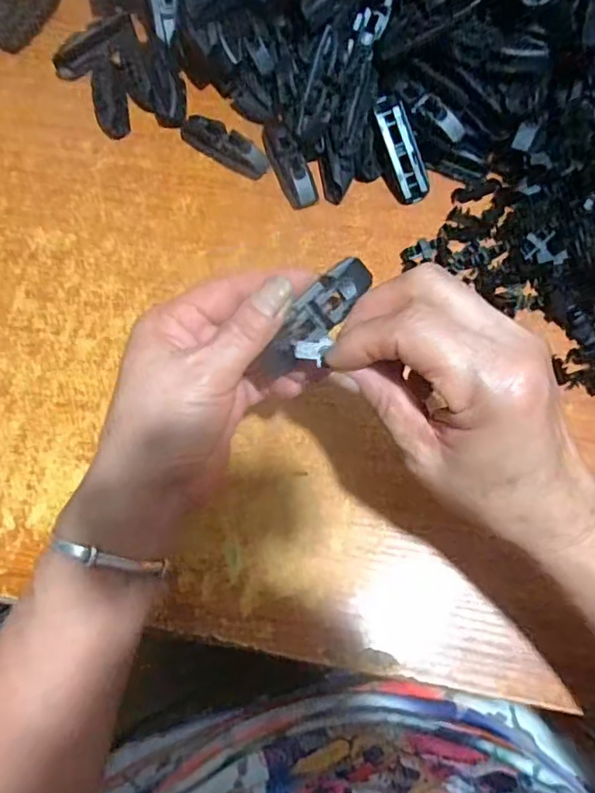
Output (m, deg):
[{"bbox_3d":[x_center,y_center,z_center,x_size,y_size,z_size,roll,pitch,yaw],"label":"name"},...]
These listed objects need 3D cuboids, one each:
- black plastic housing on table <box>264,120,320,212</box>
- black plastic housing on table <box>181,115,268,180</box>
[{"bbox_3d":[-0.007,-0.171,0.427,0.021,0.022,0.070,-23,75,-4],"label":"black plastic housing on table"},{"bbox_3d":[-0.055,-0.186,0.435,0.071,0.018,0.020,30,78,9],"label":"black plastic housing on table"}]

